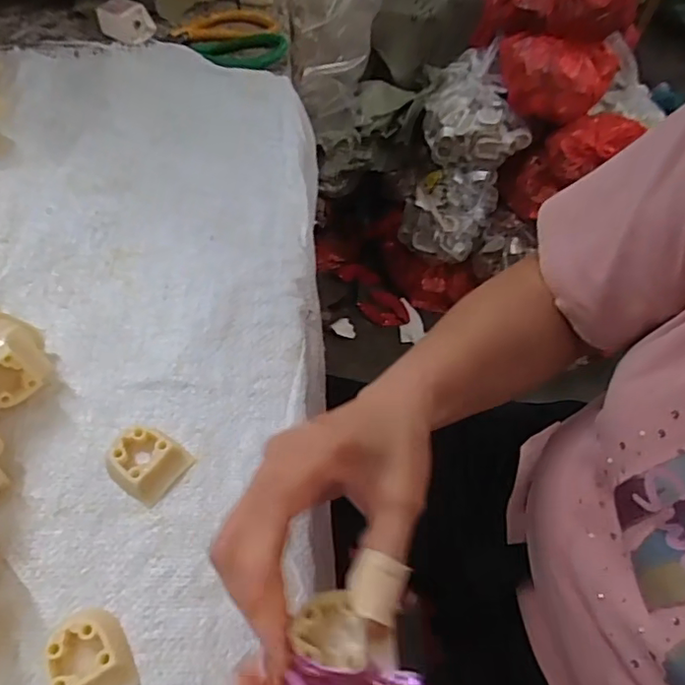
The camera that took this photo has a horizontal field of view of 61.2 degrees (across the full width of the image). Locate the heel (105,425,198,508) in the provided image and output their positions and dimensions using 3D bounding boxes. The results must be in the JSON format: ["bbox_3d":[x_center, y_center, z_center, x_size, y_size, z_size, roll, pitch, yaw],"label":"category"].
[{"bbox_3d":[-0.116,0.070,0.343,0.041,0.018,0.038,30,59,15],"label":"heel"}]

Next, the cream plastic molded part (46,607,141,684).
[{"bbox_3d":[-0.125,0.155,0.285,0.036,0.016,0.047,-22,61,-19],"label":"cream plastic molded part"}]

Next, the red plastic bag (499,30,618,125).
[{"bbox_3d":[0.425,-0.522,1.141,0.223,0.108,0.142,10,56,-1],"label":"red plastic bag"}]

